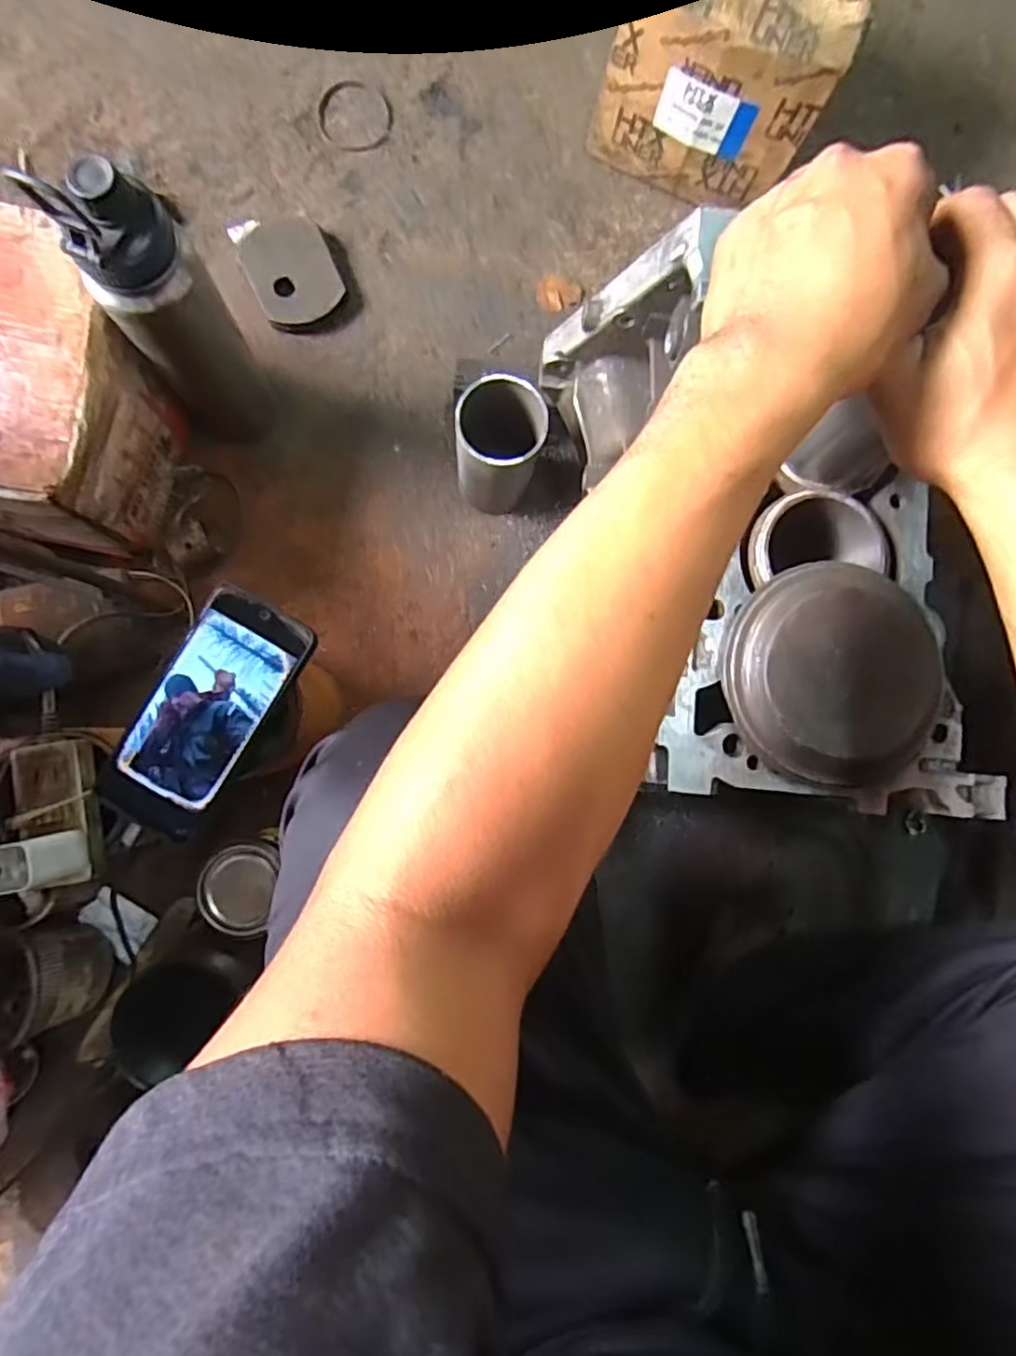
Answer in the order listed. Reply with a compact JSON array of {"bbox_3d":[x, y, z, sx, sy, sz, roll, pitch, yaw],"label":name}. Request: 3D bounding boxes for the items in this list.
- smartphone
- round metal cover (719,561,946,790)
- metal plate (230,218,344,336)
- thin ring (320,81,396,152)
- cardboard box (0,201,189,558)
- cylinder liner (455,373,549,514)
[{"bbox_3d":[-0.204,0.023,0.447,0.077,0.016,0.165,29,84,-1],"label":"smartphone"},{"bbox_3d":[0.194,-0.003,0.390,0.128,0.023,0.128,4,85,-4],"label":"round metal cover"},{"bbox_3d":[-0.223,-0.421,0.678,0.086,0.016,0.121,-23,87,-6],"label":"metal plate"},{"bbox_3d":[-0.162,-0.600,0.703,0.077,0.004,0.081,0,85,-4],"label":"thin ring"},{"bbox_3d":[-0.426,-0.249,0.567,0.223,0.173,0.224,16,84,-3],"label":"cardboard box"},{"bbox_3d":[-0.009,-0.214,0.617,0.077,0.133,0.079,2,85,-4],"label":"cylinder liner"}]

